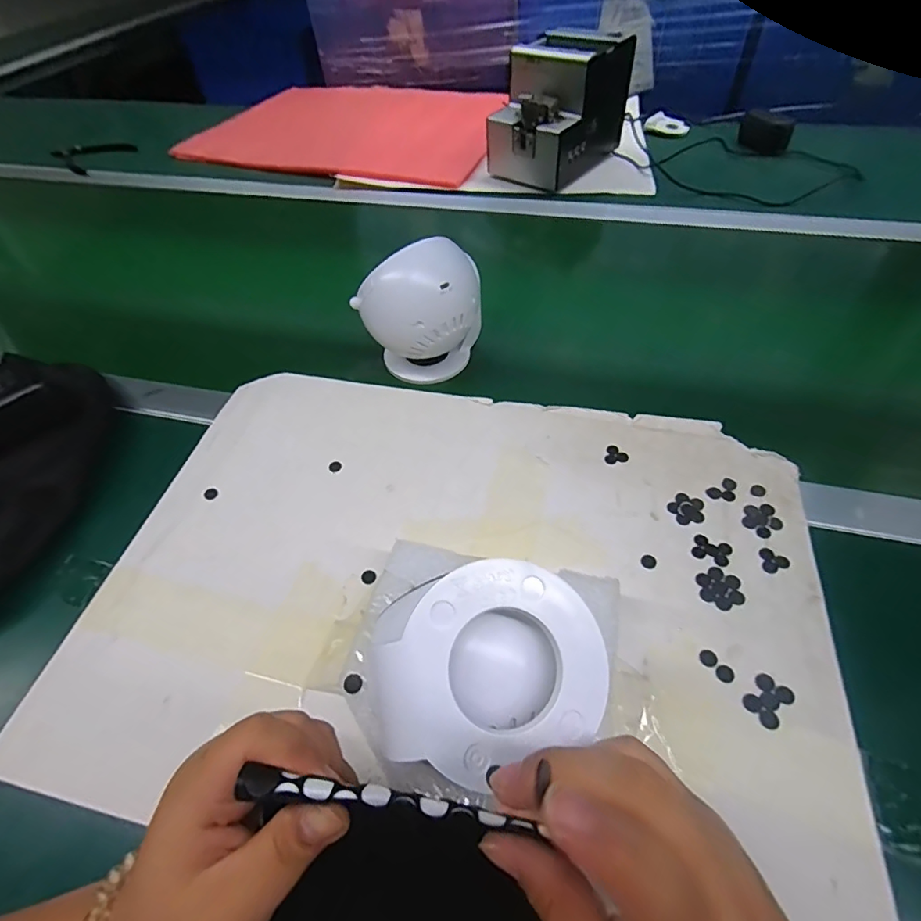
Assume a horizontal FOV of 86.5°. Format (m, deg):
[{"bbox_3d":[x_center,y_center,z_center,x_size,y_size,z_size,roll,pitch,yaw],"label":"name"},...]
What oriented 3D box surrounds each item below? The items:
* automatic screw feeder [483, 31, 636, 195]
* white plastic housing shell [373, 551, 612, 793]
[{"bbox_3d":[0.148,-0.509,0.709,0.128,0.149,0.184,32,54,33],"label":"automatic screw feeder"},{"bbox_3d":[0.009,0.086,0.210,0.094,0.034,0.076,-19,77,-14],"label":"white plastic housing shell"}]

